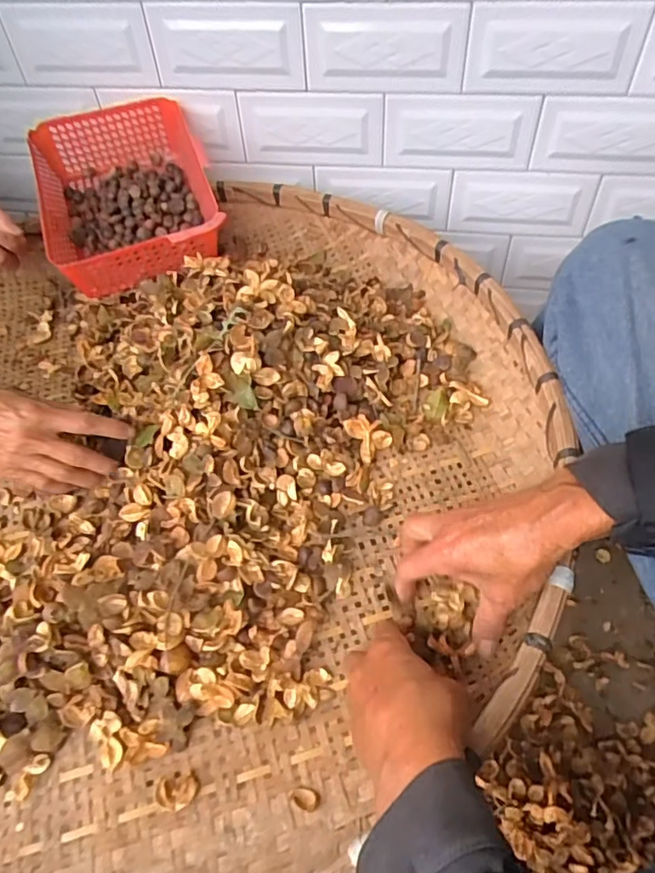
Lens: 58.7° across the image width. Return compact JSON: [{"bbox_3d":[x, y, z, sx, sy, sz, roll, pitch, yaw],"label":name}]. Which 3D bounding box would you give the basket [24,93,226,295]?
[{"bbox_3d":[-0.254,-0.307,0.740,0.203,0.084,0.288,-18,53,-11],"label":"basket"}]

